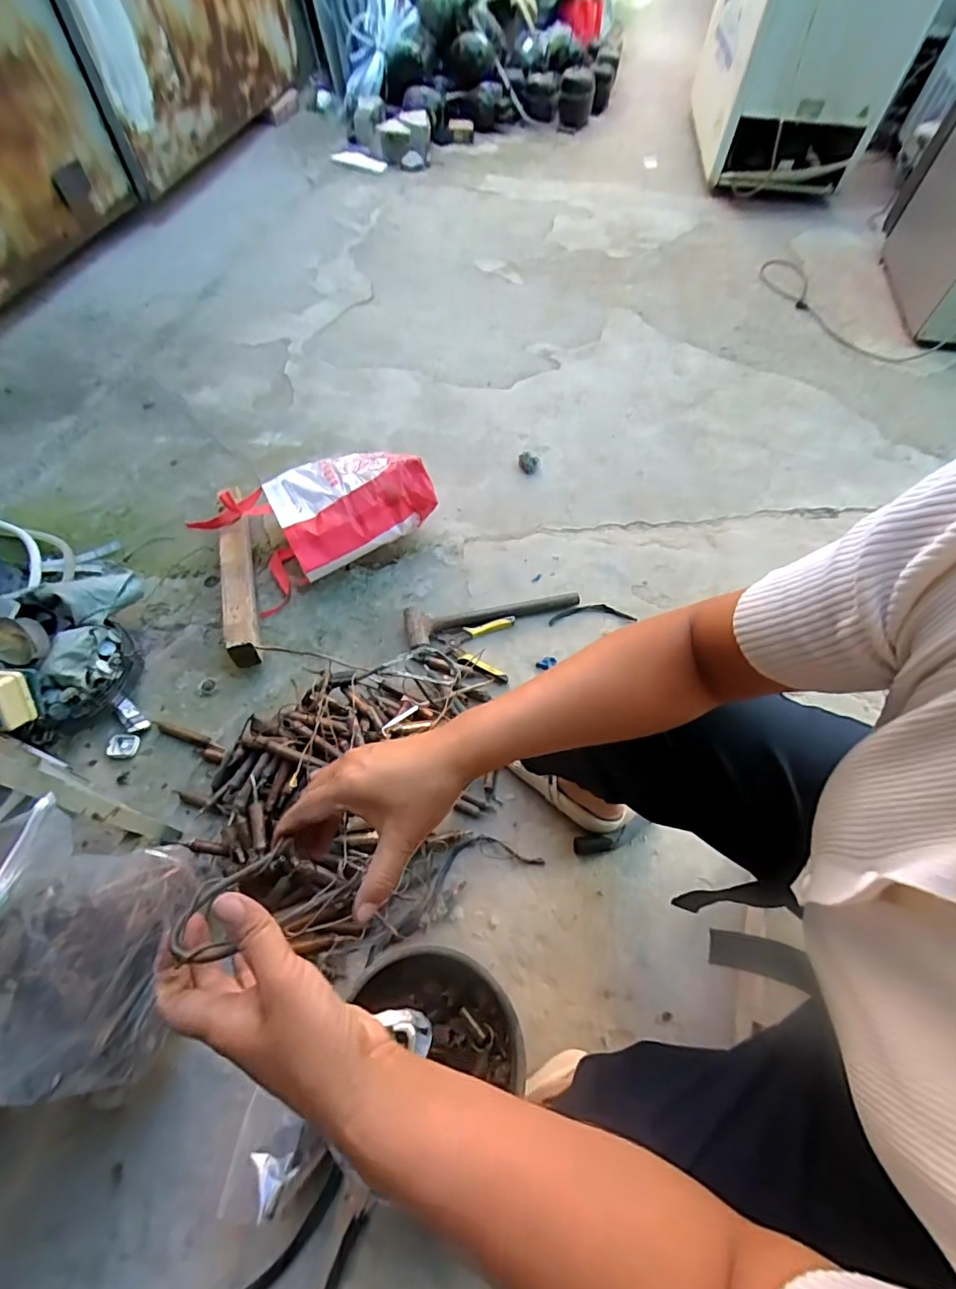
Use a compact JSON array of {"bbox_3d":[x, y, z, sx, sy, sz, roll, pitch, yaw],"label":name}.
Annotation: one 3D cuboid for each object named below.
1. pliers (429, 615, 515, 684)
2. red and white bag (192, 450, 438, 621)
[{"bbox_3d":[-0.004,-0.013,1.029,0.167,0.022,0.140,19,60,7],"label":"pliers"},{"bbox_3d":[-0.337,-0.275,1.092,0.438,0.180,0.240,-27,65,-19],"label":"red and white bag"}]

